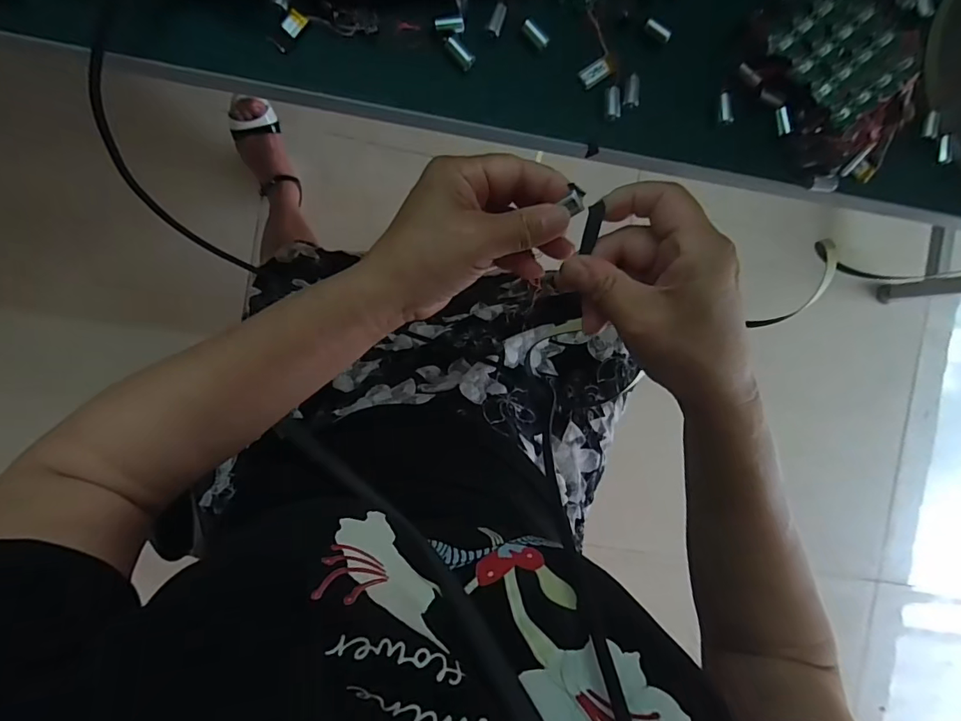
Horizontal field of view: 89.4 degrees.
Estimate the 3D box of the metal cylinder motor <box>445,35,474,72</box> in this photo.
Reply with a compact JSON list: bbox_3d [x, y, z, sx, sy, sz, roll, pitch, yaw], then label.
[{"bbox_3d":[-0.013,-0.200,0.316,0.021,0.008,0.010,42,88,-8],"label":"metal cylinder motor"}]

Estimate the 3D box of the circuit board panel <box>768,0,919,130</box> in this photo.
[{"bbox_3d":[0.238,-0.200,0.319,0.055,0.010,0.079,-38,91,11],"label":"circuit board panel"}]

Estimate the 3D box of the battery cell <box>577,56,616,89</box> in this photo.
[{"bbox_3d":[0.080,-0.196,0.330,0.024,0.006,0.013,-33,96,-5],"label":"battery cell"}]

